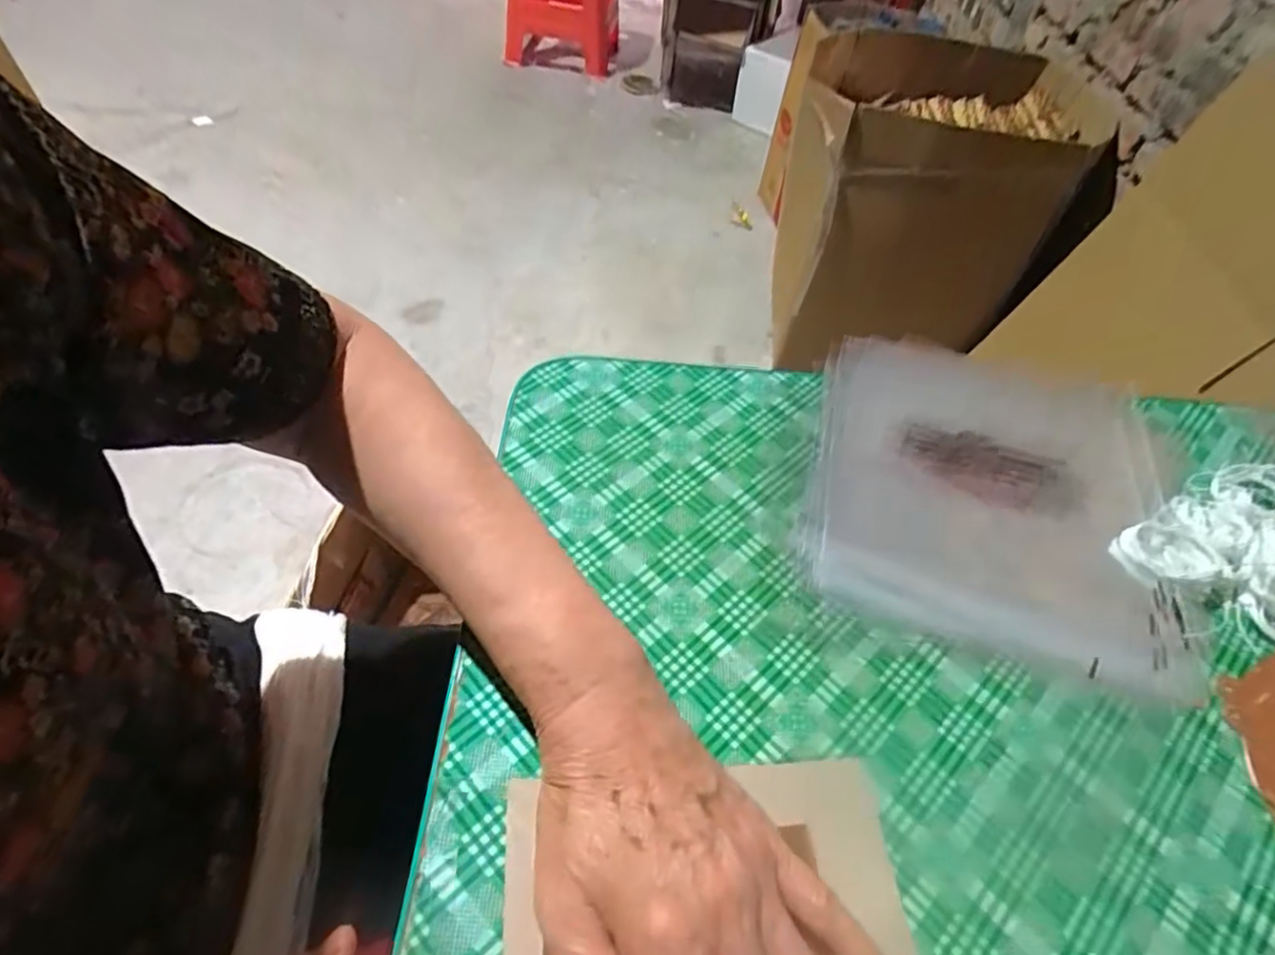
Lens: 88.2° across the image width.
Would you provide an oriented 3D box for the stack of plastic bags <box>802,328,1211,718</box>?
[{"bbox_3d":[0.216,0.004,0.410,0.209,0.017,0.220,16,54,9],"label":"stack of plastic bags"}]

